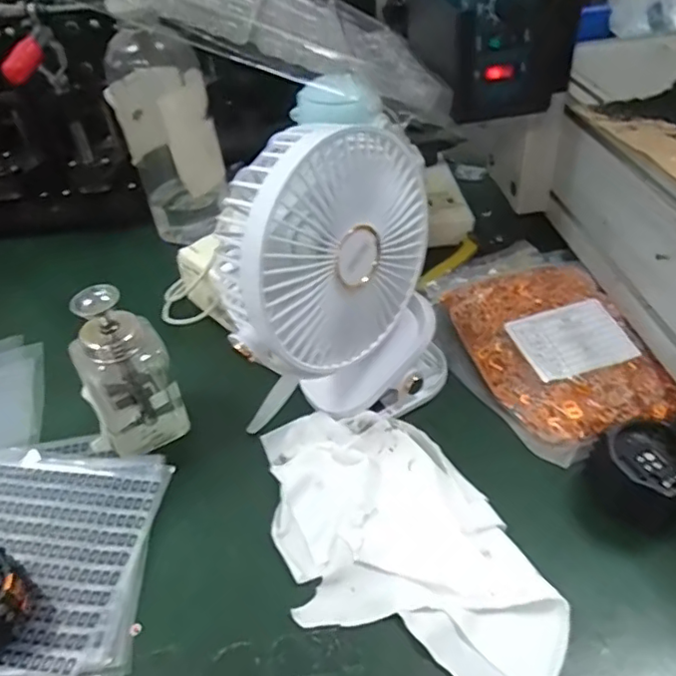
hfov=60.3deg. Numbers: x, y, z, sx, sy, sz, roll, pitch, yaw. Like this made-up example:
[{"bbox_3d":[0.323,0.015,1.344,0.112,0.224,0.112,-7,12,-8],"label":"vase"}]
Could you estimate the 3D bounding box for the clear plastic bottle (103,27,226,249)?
[{"bbox_3d":[-0.167,-0.200,0.582,0.087,0.199,0.085,-14,43,-9],"label":"clear plastic bottle"}]

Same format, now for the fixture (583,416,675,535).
[{"bbox_3d":[0.180,0.080,0.348,0.054,0.044,0.050,-3,42,3],"label":"fixture"}]

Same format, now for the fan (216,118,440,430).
[{"bbox_3d":[-0.001,-0.034,0.375,0.151,0.194,0.072,-22,45,-18],"label":"fan"}]

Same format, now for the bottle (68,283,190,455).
[{"bbox_3d":[-0.141,0.022,0.386,0.055,0.114,0.045,-28,47,-23],"label":"bottle"}]

